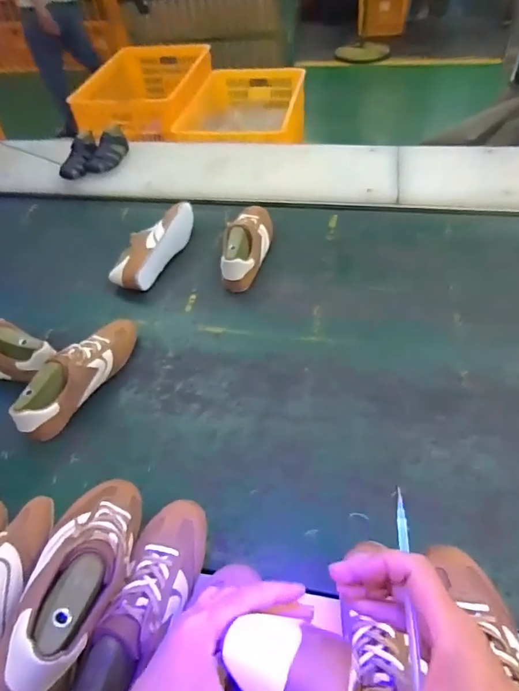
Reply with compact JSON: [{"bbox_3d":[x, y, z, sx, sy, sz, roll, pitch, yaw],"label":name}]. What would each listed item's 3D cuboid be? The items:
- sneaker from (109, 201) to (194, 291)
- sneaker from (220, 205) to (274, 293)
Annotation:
[{"bbox_3d":[-0.227,-0.221,1.015,0.074,0.082,0.245,19,53,20],"label":"sneaker"},{"bbox_3d":[-0.022,-0.230,1.002,0.078,0.086,0.245,8,50,12],"label":"sneaker"}]

